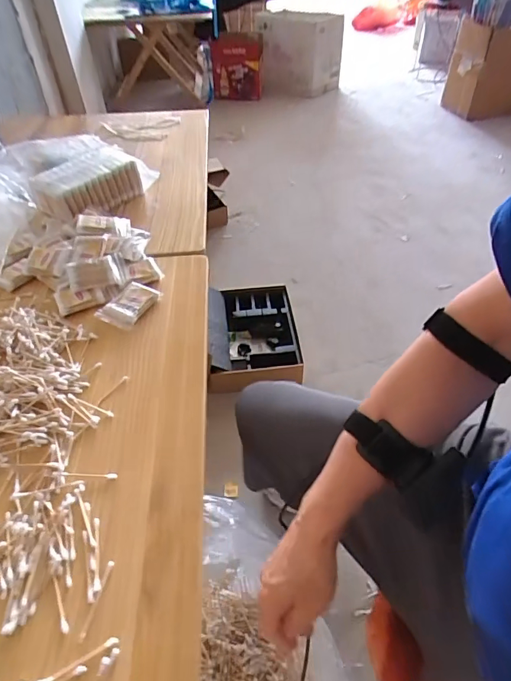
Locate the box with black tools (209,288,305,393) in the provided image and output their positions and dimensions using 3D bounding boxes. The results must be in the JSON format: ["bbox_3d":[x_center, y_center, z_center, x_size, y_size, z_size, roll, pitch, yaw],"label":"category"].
[{"bbox_3d":[0.001,-0.027,1.320,0.252,0.082,0.370,-1,47,-4],"label":"box with black tools"}]

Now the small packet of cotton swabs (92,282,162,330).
[{"bbox_3d":[-0.204,-0.061,0.707,0.062,0.018,0.092,21,51,21],"label":"small packet of cotton swabs"}]

